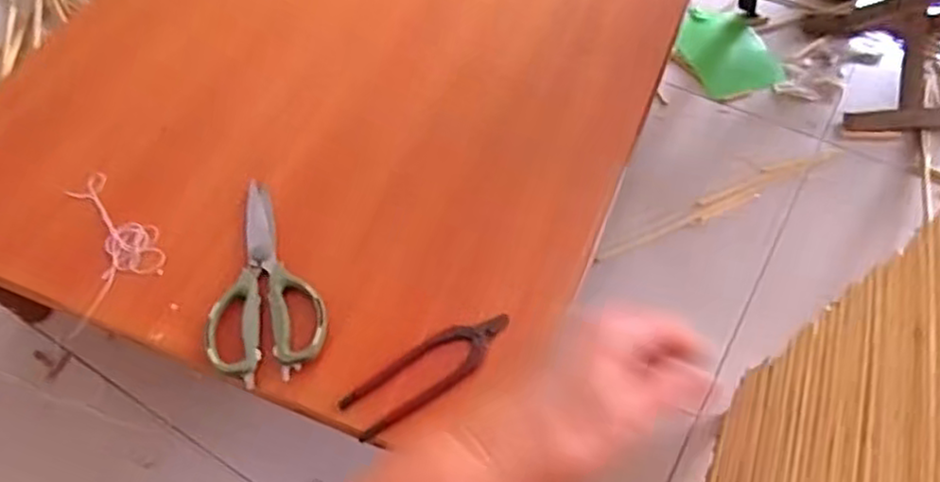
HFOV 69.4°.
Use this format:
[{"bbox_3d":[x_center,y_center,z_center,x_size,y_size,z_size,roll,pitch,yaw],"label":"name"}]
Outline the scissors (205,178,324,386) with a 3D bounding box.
[{"bbox_3d":[-0.199,0.032,0.606,0.098,0.016,0.209,-23,59,-13],"label":"scissors"}]

